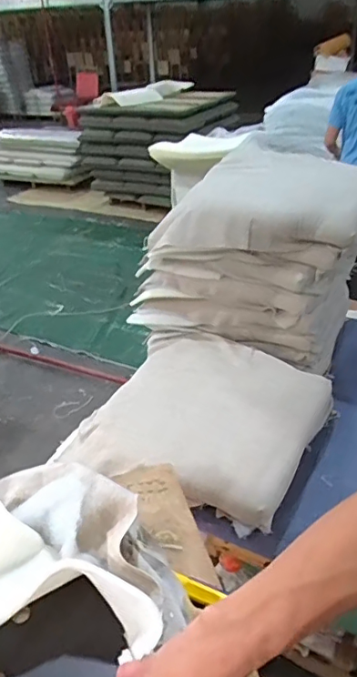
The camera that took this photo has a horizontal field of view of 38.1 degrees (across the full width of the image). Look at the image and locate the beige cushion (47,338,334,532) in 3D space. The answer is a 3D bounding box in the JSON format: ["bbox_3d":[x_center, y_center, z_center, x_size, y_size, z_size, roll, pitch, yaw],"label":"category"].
[{"bbox_3d":[0.040,0.189,1.266,0.548,0.120,0.524,16,36,29],"label":"beige cushion"}]

